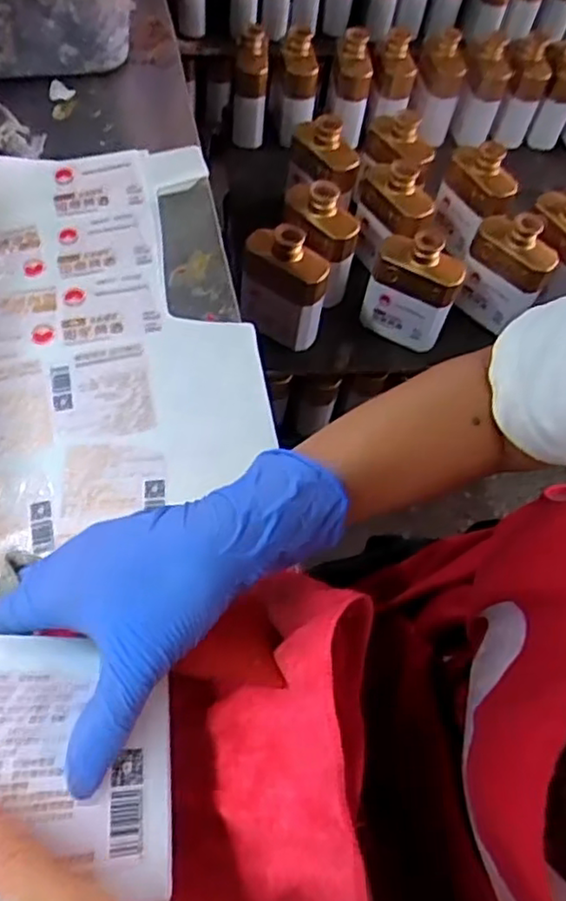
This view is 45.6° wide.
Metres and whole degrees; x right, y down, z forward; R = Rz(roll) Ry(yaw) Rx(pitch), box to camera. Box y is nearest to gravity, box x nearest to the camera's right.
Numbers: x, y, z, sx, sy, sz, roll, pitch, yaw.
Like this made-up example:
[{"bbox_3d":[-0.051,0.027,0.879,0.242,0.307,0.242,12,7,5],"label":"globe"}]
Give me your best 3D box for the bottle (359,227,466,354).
[{"bbox_3d":[0.171,-0.214,0.892,0.112,0.153,0.054,35,62,13],"label":"bottle"}]

